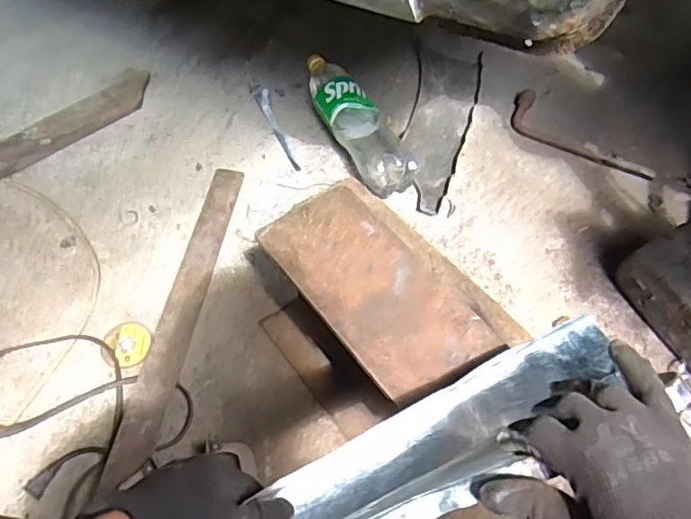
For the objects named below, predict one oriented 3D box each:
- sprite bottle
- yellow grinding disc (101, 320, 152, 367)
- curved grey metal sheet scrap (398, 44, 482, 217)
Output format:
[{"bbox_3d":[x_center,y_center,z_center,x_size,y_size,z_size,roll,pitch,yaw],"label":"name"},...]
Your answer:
[{"bbox_3d":[0.013,-0.244,0.985,0.091,0.083,0.314,-25,60,-18],"label":"sprite bottle"},{"bbox_3d":[-0.302,0.116,0.791,0.062,0.009,0.067,1,55,-1],"label":"yellow grinding disc"},{"bbox_3d":[0.175,-0.256,1.047,0.122,0.017,0.421,11,55,3],"label":"curved grey metal sheet scrap"}]

